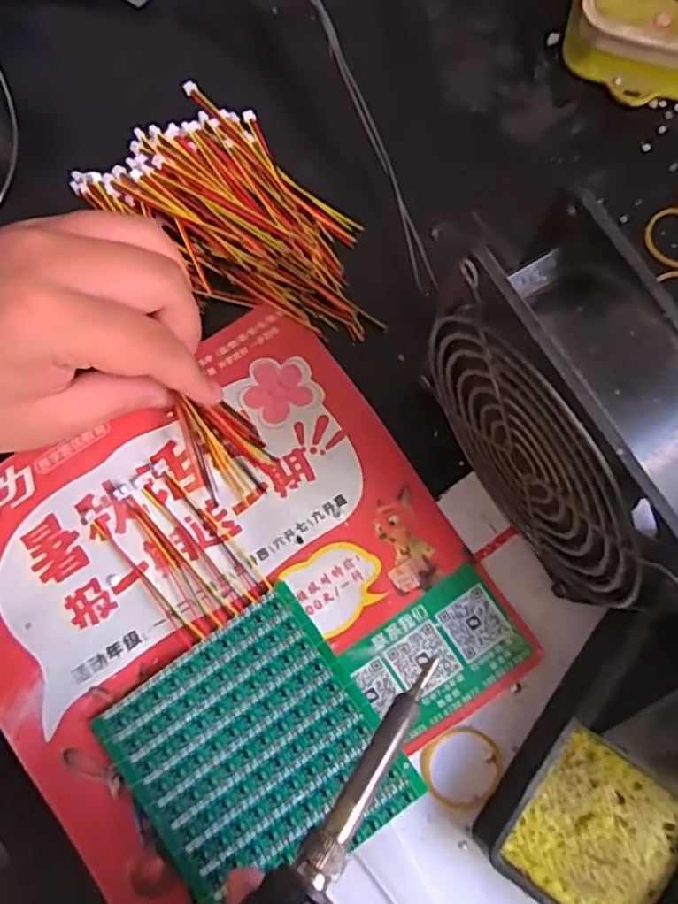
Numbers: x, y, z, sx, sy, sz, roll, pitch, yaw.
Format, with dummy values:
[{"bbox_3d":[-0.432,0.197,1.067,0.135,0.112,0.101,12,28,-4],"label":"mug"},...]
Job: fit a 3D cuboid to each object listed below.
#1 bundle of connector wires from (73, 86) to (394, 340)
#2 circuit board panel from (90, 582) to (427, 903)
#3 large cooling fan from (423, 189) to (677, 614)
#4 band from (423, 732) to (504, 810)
[{"bbox_3d":[-0.041,-0.105,0.297,0.138,0.015,0.077,42,83,7],"label":"bundle of connector wires"},{"bbox_3d":[-0.033,0.120,0.256,0.093,0.008,0.097,-35,82,-6],"label":"circuit board panel"},{"bbox_3d":[0.081,-0.002,0.226,0.048,0.117,0.123,-32,81,-5],"label":"large cooling fan"},{"bbox_3d":[0.050,0.129,0.262,0.032,0.005,0.031,0,80,0],"label":"band"}]

